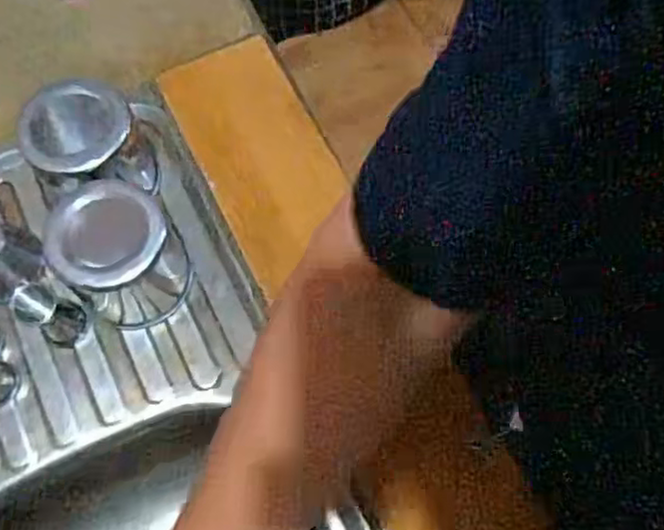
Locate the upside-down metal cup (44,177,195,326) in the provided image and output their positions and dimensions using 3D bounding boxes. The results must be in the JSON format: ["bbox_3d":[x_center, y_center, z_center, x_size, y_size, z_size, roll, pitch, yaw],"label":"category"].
[{"bbox_3d":[-0.176,-0.010,0.573,0.091,0.100,0.091,1,68,-2],"label":"upside-down metal cup"}]

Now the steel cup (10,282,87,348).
[{"bbox_3d":[-0.235,0.042,0.577,0.036,0.073,0.037,1,68,-2],"label":"steel cup"}]

